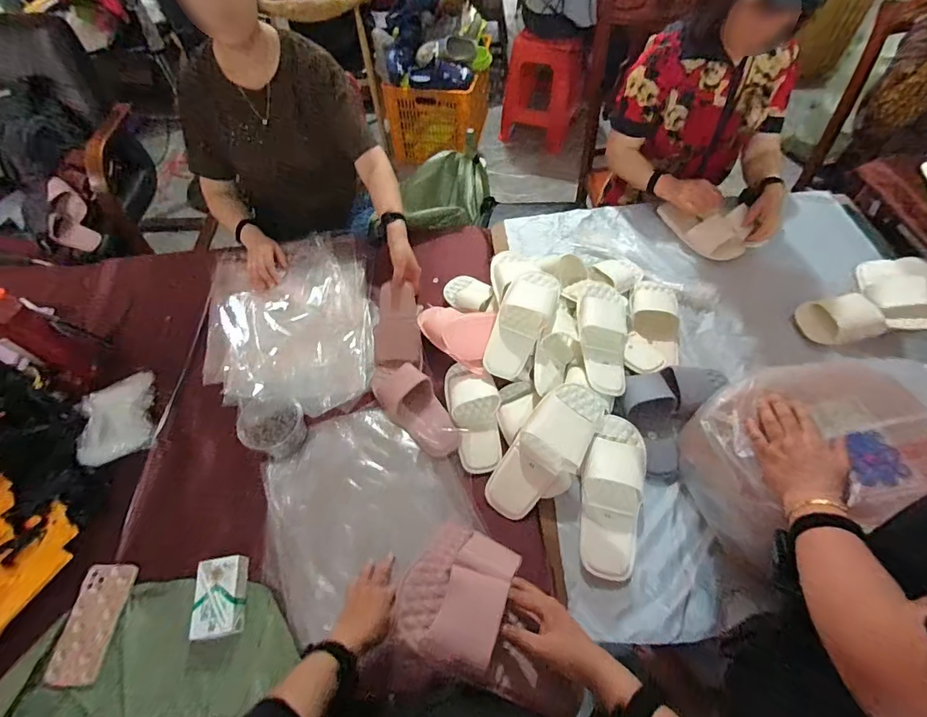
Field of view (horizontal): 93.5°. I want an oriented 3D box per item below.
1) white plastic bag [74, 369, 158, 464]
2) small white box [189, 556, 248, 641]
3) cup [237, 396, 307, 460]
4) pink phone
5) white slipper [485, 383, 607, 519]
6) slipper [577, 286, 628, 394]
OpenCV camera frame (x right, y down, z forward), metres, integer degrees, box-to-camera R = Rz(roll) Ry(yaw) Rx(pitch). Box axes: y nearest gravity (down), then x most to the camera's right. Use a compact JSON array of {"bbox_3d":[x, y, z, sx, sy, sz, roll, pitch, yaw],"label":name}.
[{"bbox_3d":[-0.681,0.116,0.858,0.131,0.025,0.174,-16,63,-27],"label":"white plastic bag"},{"bbox_3d":[-0.383,0.378,0.691,0.075,0.036,0.114,-9,57,-4],"label":"small white box"},{"bbox_3d":[-0.365,0.119,0.838,0.114,0.067,0.134,-25,59,-14],"label":"cup"},{"bbox_3d":[-0.586,0.414,0.686,0.077,0.016,0.162,5,55,-7],"label":"pink phone"},{"bbox_3d":[0.151,0.167,0.791,0.112,0.046,0.268,38,84,23],"label":"white slipper"},{"bbox_3d":[0.282,-0.041,0.877,0.104,0.052,0.239,3,70,4],"label":"slipper"}]

